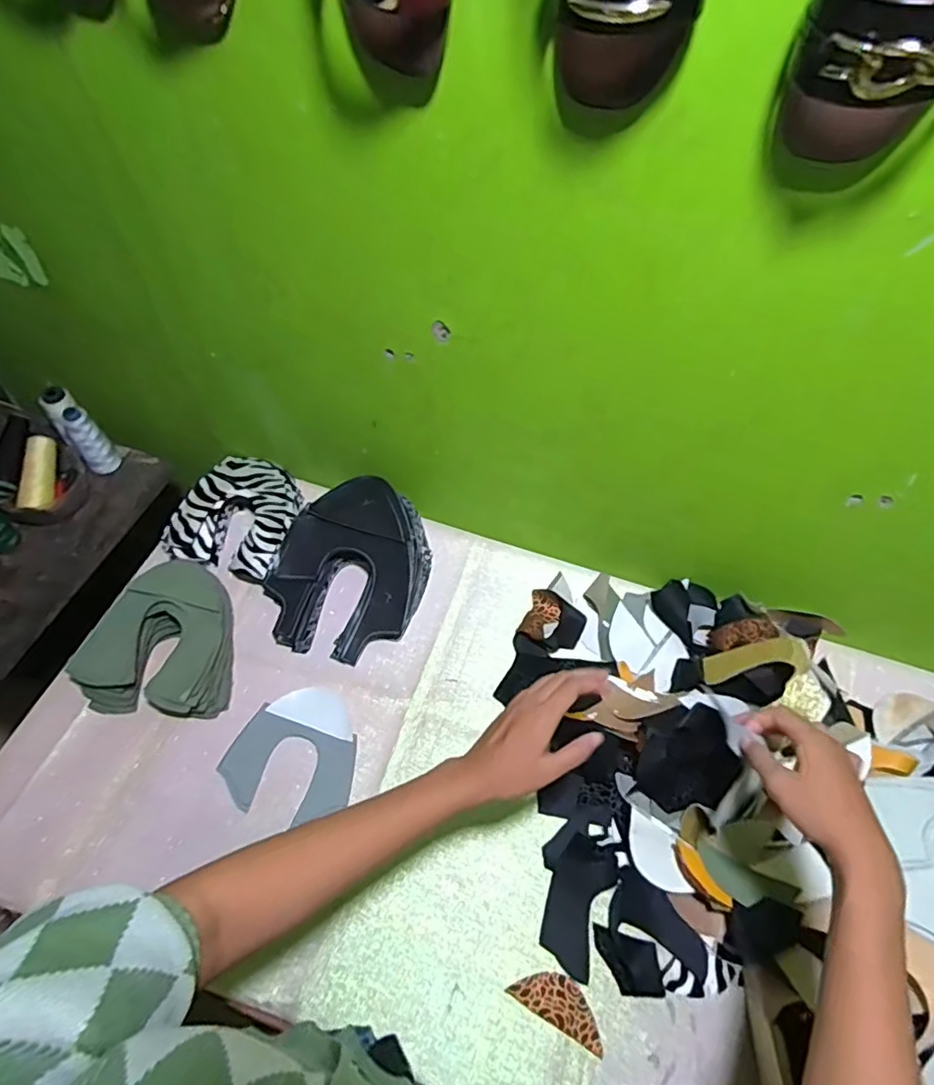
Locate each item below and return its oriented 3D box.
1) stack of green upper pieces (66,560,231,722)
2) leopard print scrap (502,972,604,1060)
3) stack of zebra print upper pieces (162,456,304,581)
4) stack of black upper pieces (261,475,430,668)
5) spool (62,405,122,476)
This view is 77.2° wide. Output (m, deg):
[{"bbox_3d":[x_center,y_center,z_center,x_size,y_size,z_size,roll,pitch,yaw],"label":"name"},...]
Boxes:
[{"bbox_3d":[-0.387,0.119,0.719,0.181,0.077,0.176,-1,56,-4],"label":"stack of green upper pieces"},{"bbox_3d":[0.092,0.452,0.573,0.096,0.004,0.040,29,67,13],"label":"leopard print scrap"},{"bbox_3d":[-0.322,-0.039,0.833,0.166,0.075,0.179,15,56,6],"label":"stack of zebra print upper pieces"},{"bbox_3d":[-0.155,0.026,0.782,0.195,0.101,0.243,20,57,9],"label":"stack of black upper pieces"},{"bbox_3d":[-0.562,-0.150,0.875,0.043,0.110,0.037,-33,64,-23],"label":"spool"}]

